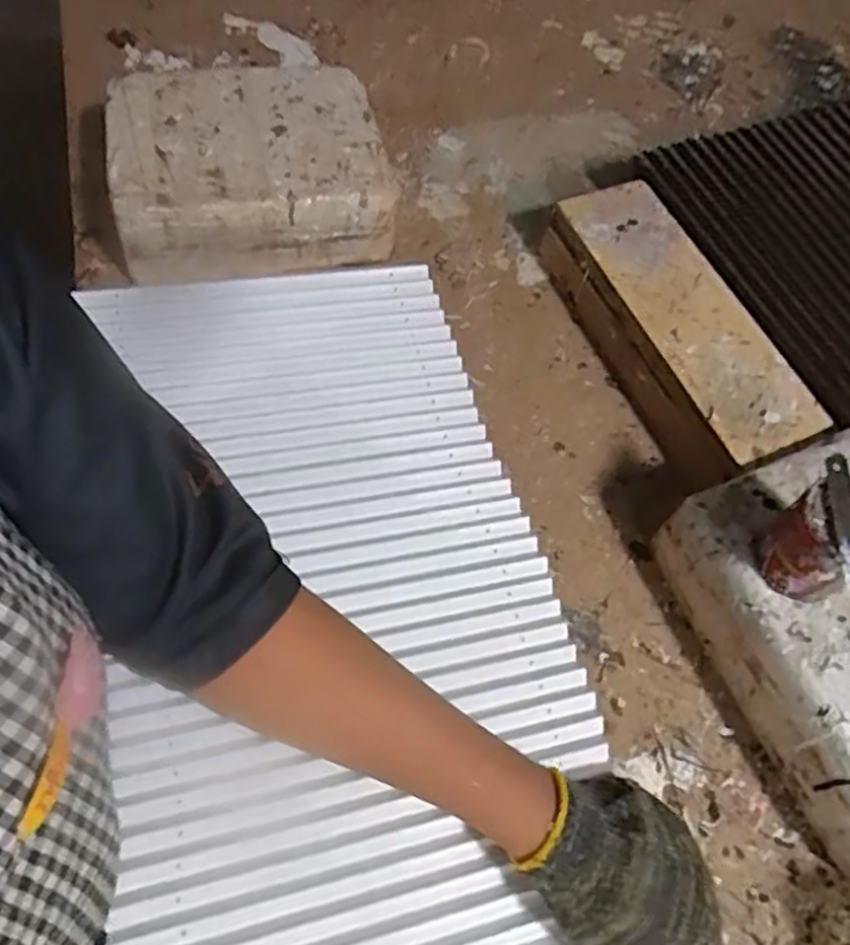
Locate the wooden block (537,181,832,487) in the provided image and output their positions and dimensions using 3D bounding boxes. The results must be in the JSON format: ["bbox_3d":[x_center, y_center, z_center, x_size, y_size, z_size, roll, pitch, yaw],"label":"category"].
[{"bbox_3d":[0.228,-0.136,0.674,0.111,0.089,0.306,-21,65,-14],"label":"wooden block"}]

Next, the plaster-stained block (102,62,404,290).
[{"bbox_3d":[-0.159,-0.276,0.672,0.238,0.100,0.176,-10,63,-9],"label":"plaster-stained block"}]

